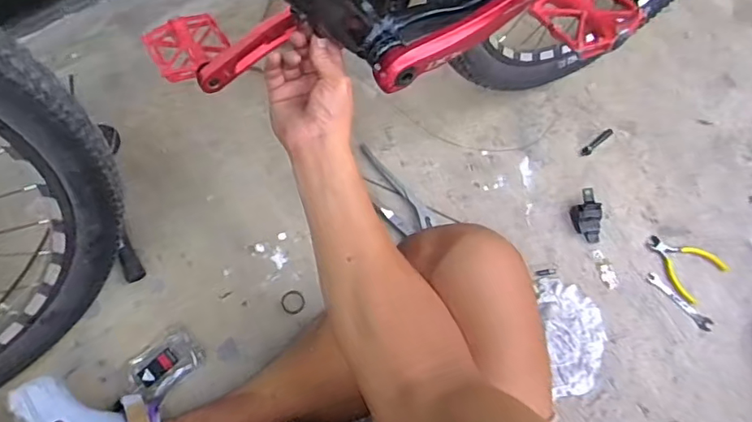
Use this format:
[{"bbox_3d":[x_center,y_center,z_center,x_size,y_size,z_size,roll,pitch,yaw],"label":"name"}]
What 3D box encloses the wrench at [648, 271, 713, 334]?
[{"bbox_3d":[0.471,0.142,0.821,0.117,0.012,0.022,40,71,12],"label":"wrench"}]

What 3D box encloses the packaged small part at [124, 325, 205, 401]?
[{"bbox_3d":[-0.292,0.206,0.720,0.094,0.033,0.067,-39,77,-16],"label":"packaged small part"}]

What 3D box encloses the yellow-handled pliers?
[{"bbox_3d":[0.489,0.081,0.841,0.094,0.010,0.112,-39,75,-17],"label":"yellow-handled pliers"}]

